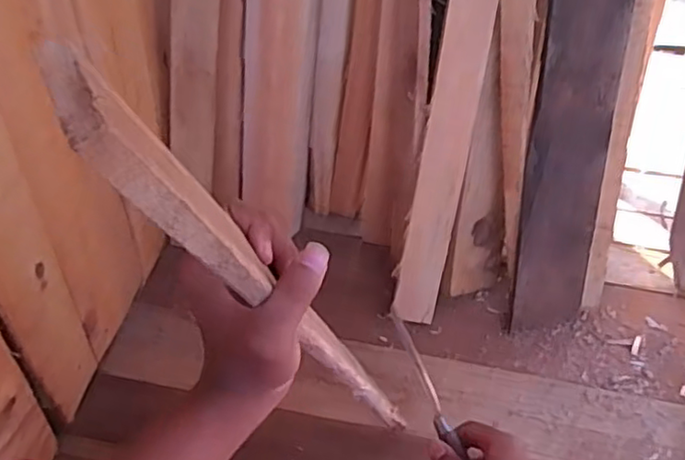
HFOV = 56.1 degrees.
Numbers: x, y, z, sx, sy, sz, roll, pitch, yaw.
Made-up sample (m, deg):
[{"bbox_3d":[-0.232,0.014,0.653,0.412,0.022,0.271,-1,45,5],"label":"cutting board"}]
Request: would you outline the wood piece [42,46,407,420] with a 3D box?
[{"bbox_3d":[-0.028,0.061,0.429,0.048,0.487,0.025,38,79,30],"label":"wood piece"}]

